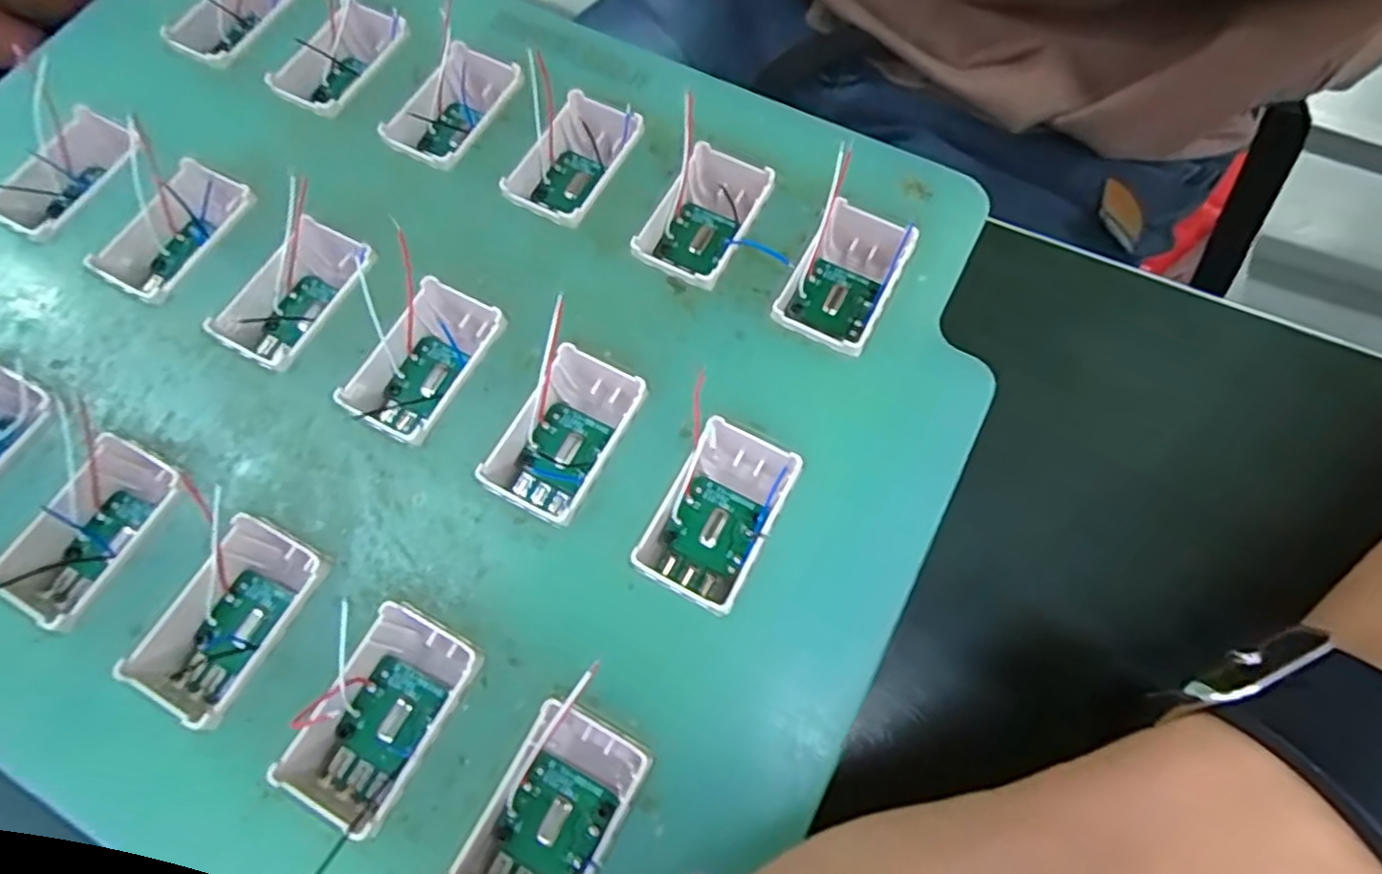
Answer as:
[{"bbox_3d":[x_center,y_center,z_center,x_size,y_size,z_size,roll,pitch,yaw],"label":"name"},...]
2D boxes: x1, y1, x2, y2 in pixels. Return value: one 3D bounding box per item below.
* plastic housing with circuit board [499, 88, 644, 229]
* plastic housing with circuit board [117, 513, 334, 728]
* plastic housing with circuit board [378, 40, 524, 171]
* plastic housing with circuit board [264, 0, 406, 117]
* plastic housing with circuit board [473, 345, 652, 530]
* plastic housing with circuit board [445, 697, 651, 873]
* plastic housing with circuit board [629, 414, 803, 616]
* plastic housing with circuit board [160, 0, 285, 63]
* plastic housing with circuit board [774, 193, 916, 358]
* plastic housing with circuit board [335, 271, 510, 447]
[{"bbox_3d":[-0.027,-0.060,0.152,0.023,0.010,0.032,26,73,11],"label":"plastic housing with circuit board"},{"bbox_3d":[-0.079,0.032,0.119,0.022,0.011,0.033,22,73,10],"label":"plastic housing with circuit board"},{"bbox_3d":[-0.052,-0.075,0.158,0.021,0.011,0.035,23,73,10],"label":"plastic housing with circuit board"},{"bbox_3d":[-0.080,-0.087,0.163,0.018,0.013,0.033,27,74,11],"label":"plastic housing with circuit board"},{"bbox_3d":[-0.023,0.000,0.132,0.019,0.016,0.033,26,73,11],"label":"plastic housing with circuit board"},{"bbox_3d":[-0.022,0.060,0.107,0.019,0.012,0.031,27,74,11],"label":"plastic housing with circuit board"},{"bbox_3d":[0.005,0.014,0.124,0.019,0.010,0.031,27,74,11],"label":"plastic housing with circuit board"},{"bbox_3d":[-0.108,-0.100,0.167,0.019,0.012,0.030,30,74,12],"label":"plastic housing with circuit board"},{"bbox_3d":[0.032,-0.033,0.141,0.019,0.010,0.036,26,73,11],"label":"plastic housing with circuit board"},{"bbox_3d":[-0.051,-0.014,0.135,0.019,0.011,0.031,27,74,11],"label":"plastic housing with circuit board"}]

